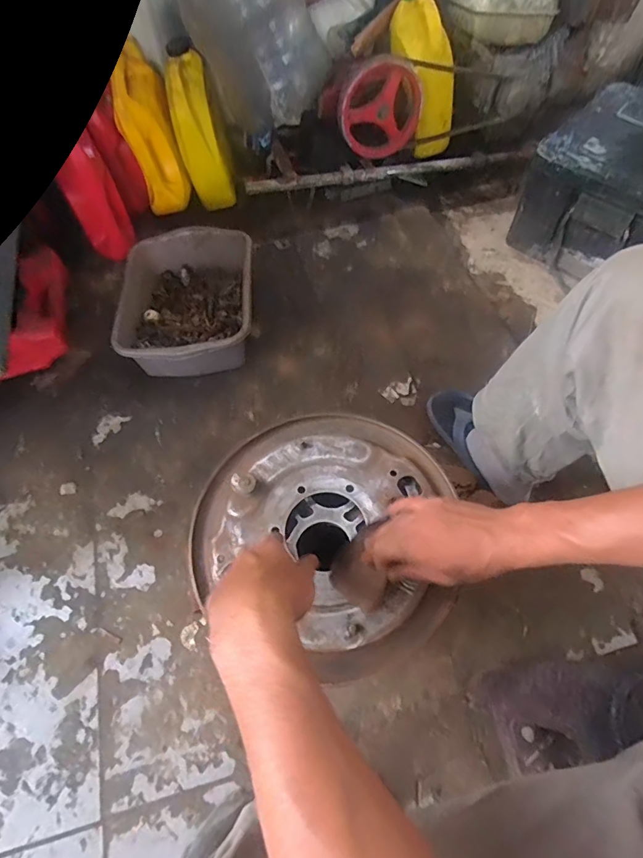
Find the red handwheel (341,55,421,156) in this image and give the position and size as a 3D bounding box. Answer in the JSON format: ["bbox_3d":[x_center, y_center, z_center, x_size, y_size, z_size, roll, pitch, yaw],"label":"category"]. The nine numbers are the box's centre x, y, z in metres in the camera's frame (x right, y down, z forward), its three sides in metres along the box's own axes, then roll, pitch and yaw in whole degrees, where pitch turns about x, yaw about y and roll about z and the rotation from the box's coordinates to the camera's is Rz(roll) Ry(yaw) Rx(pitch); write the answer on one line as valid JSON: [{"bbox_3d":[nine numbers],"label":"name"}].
[{"bbox_3d":[0.132,-0.691,1.038,0.188,0.180,0.021,-17,60,-7],"label":"red handwheel"}]

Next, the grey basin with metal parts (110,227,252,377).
[{"bbox_3d":[-0.274,-0.254,1.007,0.268,0.121,0.338,-7,60,-3],"label":"grey basin with metal parts"}]

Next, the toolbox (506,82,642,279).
[{"bbox_3d":[0.694,-0.528,1.070,0.353,0.239,0.358,38,67,21],"label":"toolbox"}]

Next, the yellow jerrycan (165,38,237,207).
[{"bbox_3d":[-0.296,-0.723,1.161,0.115,0.294,0.189,-15,60,-6],"label":"yellow jerrycan"}]

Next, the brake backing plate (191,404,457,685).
[{"bbox_3d":[0.009,0.103,0.547,0.297,0.030,0.275,0,60,1],"label":"brake backing plate"}]

